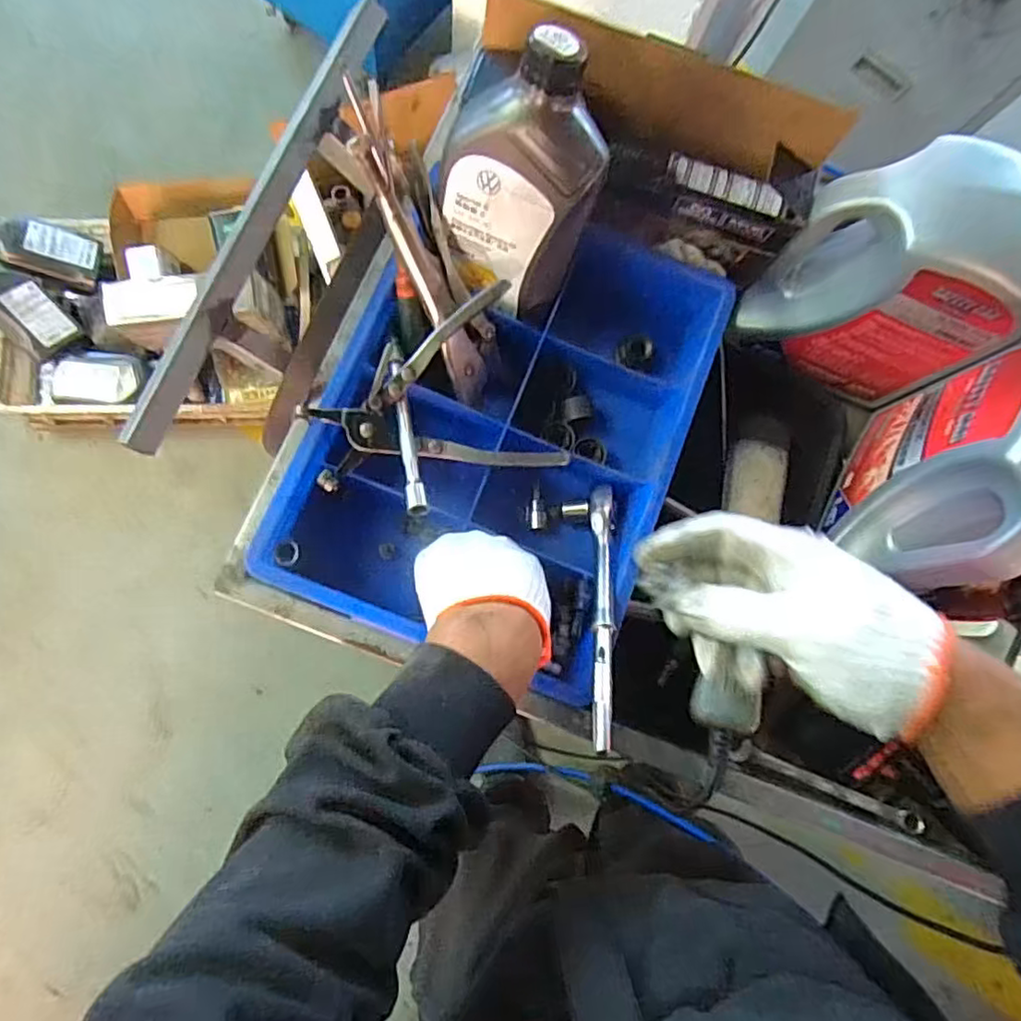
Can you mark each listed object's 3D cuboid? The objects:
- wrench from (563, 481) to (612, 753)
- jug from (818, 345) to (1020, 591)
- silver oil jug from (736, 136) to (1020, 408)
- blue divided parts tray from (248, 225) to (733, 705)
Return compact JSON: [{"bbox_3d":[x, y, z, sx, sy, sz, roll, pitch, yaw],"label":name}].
[{"bbox_3d":[0.061,0.068,0.477,0.038,0.029,0.228,8,46,-4],"label":"wrench"},{"bbox_3d":[0.396,-0.033,0.506,0.113,0.253,0.190,33,78,0],"label":"jug"},{"bbox_3d":[0.332,-0.196,0.516,0.197,0.254,0.108,35,78,0],"label":"silver oil jug"},{"bbox_3d":[-0.002,-0.071,0.532,0.269,0.096,0.375,23,80,-2],"label":"blue divided parts tray"}]

